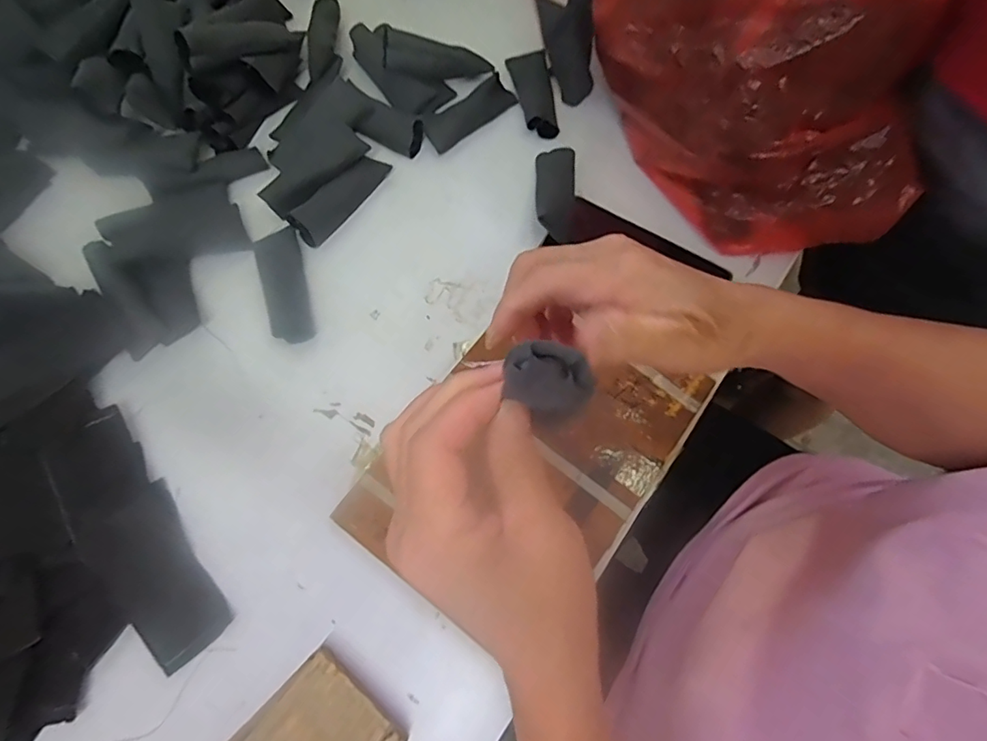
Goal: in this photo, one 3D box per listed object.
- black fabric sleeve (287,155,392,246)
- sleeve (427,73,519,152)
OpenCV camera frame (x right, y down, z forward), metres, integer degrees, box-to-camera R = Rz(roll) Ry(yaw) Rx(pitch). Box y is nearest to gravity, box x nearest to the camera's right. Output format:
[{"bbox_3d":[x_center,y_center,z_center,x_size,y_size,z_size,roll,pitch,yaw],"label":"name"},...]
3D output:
[{"bbox_3d":[-0.137,-0.159,0.469,0.027,0.032,0.102,36,75,10],"label":"black fabric sleeve"},{"bbox_3d":[-0.023,-0.254,0.510,0.098,0.014,0.036,-38,76,-12],"label":"sleeve"}]

